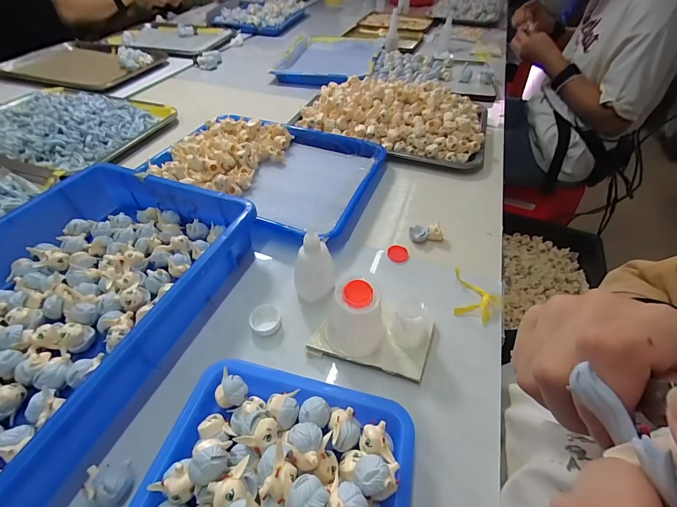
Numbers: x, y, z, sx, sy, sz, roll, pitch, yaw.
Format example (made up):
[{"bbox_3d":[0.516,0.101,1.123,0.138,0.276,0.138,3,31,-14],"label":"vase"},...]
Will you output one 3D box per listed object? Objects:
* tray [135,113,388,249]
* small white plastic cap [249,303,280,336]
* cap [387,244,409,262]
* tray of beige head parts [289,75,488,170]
[{"bbox_3d":[-0.107,-0.136,0.476,0.319,0.046,0.253,17,50,14],"label":"tray"},{"bbox_3d":[-0.075,0.069,0.320,0.029,0.014,0.030,0,48,0],"label":"small white plastic cap"},{"bbox_3d":[0.074,-0.001,0.387,0.025,0.004,0.028,14,49,12],"label":"cap"},{"bbox_3d":[0.103,-0.270,0.589,0.349,0.072,0.219,19,50,16],"label":"tray of beige head parts"}]

